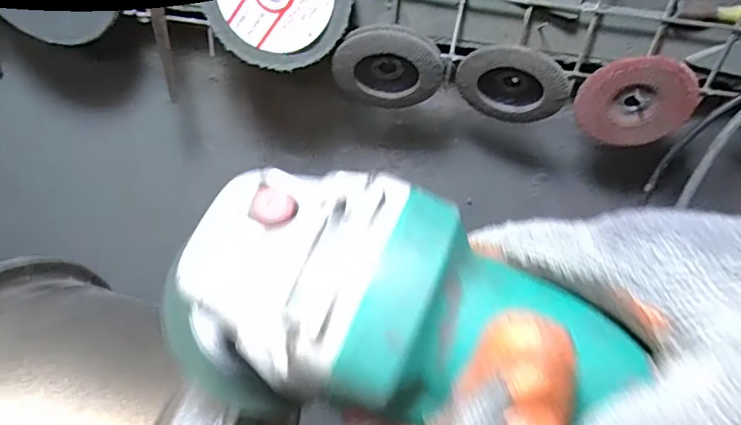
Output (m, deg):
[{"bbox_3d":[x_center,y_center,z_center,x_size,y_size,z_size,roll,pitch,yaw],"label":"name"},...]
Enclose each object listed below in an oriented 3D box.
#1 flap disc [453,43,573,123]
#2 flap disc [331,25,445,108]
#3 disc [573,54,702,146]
[{"bbox_3d":[0.121,-0.112,0.464,0.091,0.082,0.017,9,63,26],"label":"flap disc"},{"bbox_3d":[0.016,-0.123,0.466,0.089,0.083,0.012,-4,56,18],"label":"flap disc"},{"bbox_3d":[0.225,-0.093,0.460,0.091,0.083,0.014,13,41,8],"label":"disc"}]

